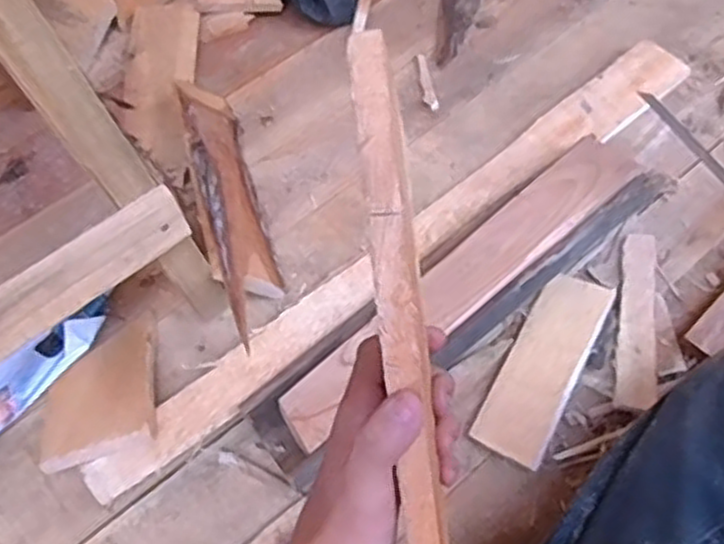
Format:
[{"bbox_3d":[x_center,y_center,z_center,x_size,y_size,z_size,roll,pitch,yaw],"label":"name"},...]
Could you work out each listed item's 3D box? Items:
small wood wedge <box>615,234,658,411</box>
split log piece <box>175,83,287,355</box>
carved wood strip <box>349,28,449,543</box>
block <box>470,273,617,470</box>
[{"bbox_3d":[0.245,0.041,0.686,0.037,0.011,0.169,15,61,-2],"label":"small wood wedge"},{"bbox_3d":[-0.124,-0.069,0.718,0.055,0.051,0.312,-15,61,-5],"label":"split log piece"},{"bbox_3d":[0.020,0.058,0.315,0.019,0.005,0.296,-7,103,-3],"label":"carved wood strip"},{"bbox_3d":[0.159,0.080,0.671,0.062,0.023,0.177,25,65,16],"label":"block"}]

